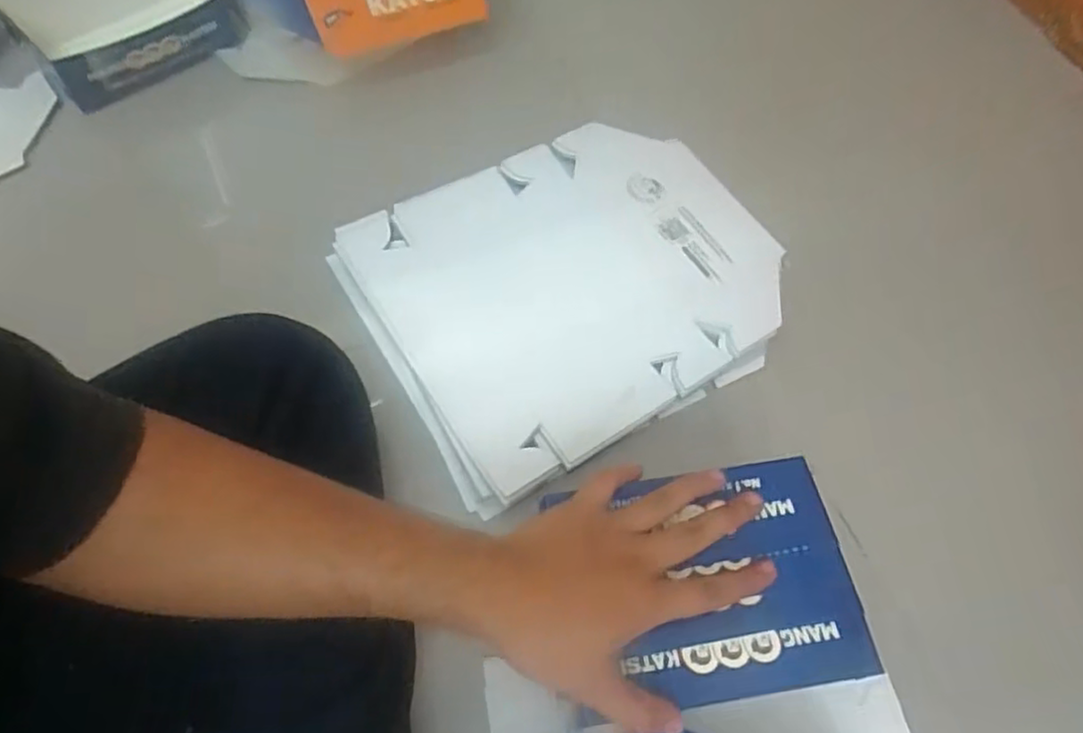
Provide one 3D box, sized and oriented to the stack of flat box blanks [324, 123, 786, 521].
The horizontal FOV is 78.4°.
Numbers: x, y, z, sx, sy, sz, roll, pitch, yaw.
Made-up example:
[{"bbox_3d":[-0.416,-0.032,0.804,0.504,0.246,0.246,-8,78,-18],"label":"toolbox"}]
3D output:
[{"bbox_3d":[0.028,-0.076,0.593,0.348,0.024,0.288,-28,68,-14],"label":"stack of flat box blanks"}]

